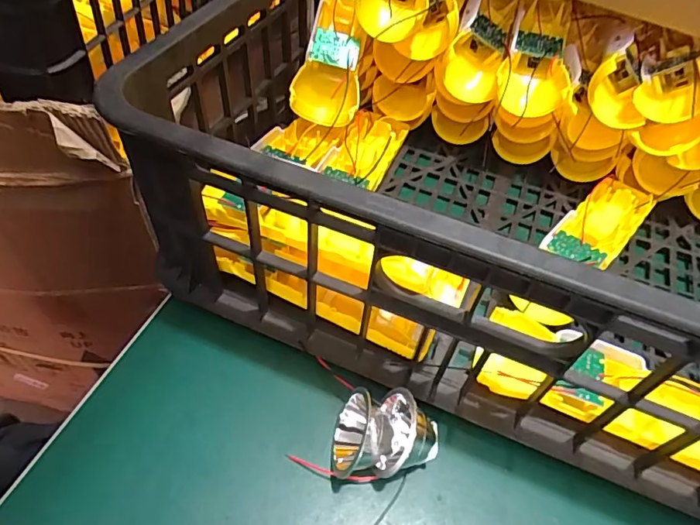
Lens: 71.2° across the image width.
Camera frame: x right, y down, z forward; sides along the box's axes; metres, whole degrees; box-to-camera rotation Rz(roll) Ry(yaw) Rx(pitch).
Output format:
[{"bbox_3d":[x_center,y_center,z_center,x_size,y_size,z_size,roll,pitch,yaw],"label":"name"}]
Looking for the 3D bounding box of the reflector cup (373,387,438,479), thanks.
[{"bbox_3d":[0.030,0.093,0.257,0.031,0.034,0.039,9,51,2],"label":"reflector cup"}]

